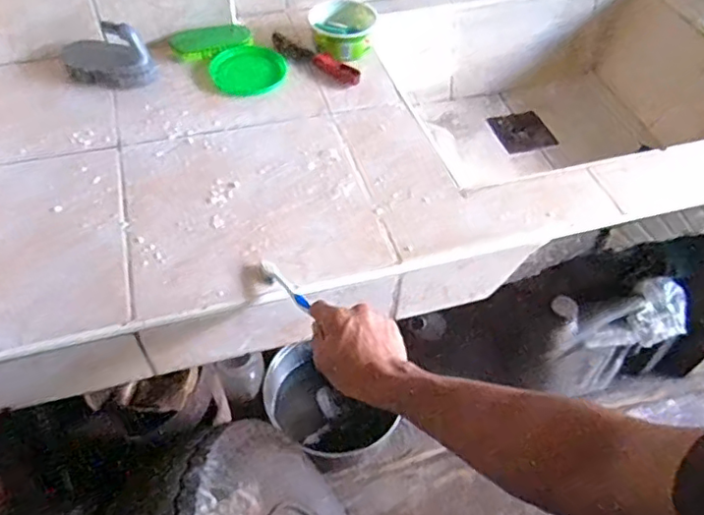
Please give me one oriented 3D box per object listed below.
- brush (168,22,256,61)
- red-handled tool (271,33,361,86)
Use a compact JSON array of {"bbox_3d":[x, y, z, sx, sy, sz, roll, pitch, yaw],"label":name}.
[{"bbox_3d":[-0.233,-0.361,0.990,0.133,0.025,0.063,-11,53,-12],"label":"brush"},{"bbox_3d":[-0.060,-0.317,0.947,0.172,0.017,0.037,31,56,20],"label":"red-handled tool"}]

